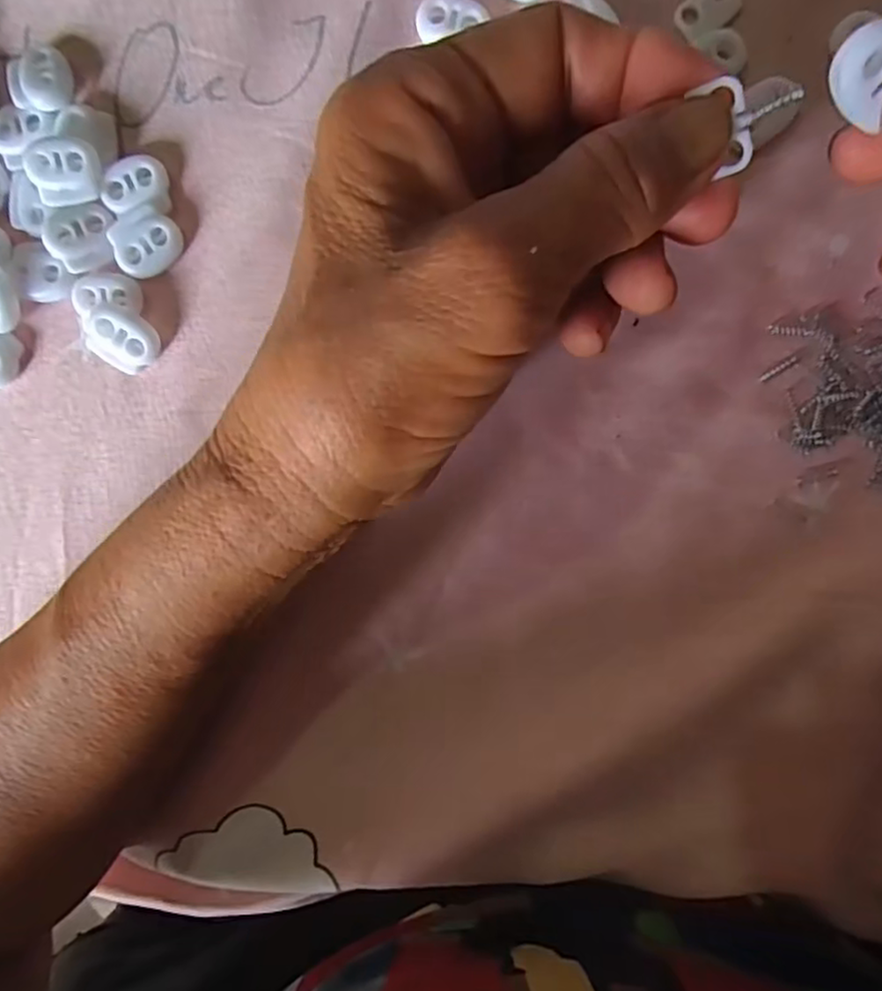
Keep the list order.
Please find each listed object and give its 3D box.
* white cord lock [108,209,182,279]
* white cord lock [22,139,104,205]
[{"bbox_3d":[-0.094,-0.080,0.210,0.021,0.004,0.017,-20,93,7],"label":"white cord lock"},{"bbox_3d":[-0.117,-0.101,0.206,0.022,0.006,0.019,-12,112,1],"label":"white cord lock"}]

